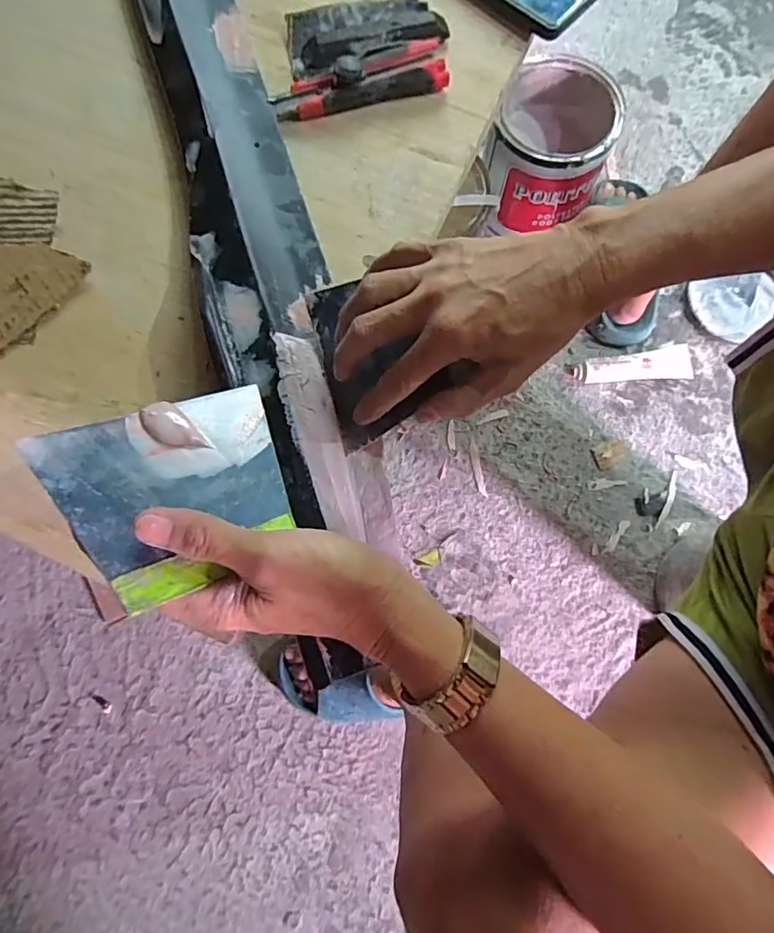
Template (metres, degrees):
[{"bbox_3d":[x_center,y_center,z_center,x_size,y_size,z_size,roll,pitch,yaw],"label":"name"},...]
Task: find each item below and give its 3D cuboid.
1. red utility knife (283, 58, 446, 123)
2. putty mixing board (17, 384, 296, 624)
[{"bbox_3d":[-0.018,-0.297,0.426,0.135,0.019,0.013,-16,79,-3],"label":"red utility knife"},{"bbox_3d":[-0.097,0.009,0.257,0.105,0.004,0.096,-23,68,-30],"label":"putty mixing board"}]

